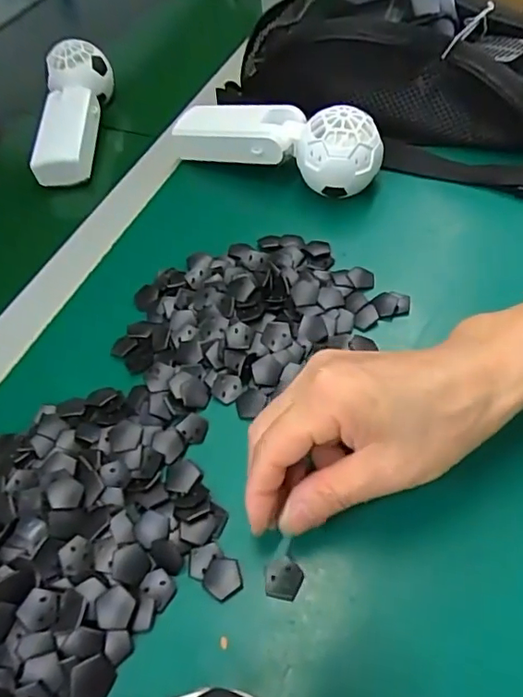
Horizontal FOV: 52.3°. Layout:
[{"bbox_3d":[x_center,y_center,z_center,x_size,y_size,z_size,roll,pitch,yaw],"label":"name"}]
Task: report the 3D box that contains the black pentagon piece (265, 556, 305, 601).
[{"bbox_3d":[0.011,0.111,0.257,0.018,0.004,0.019,7,57,8],"label":"black pentagon piece"}]

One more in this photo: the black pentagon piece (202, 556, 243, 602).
[{"bbox_3d":[-0.018,0.111,0.258,0.019,0.004,0.018,31,64,27],"label":"black pentagon piece"}]

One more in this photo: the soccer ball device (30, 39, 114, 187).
[{"bbox_3d":[-0.177,-0.218,0.485,0.054,0.047,0.146,-3,53,6],"label":"soccer ball device"}]

